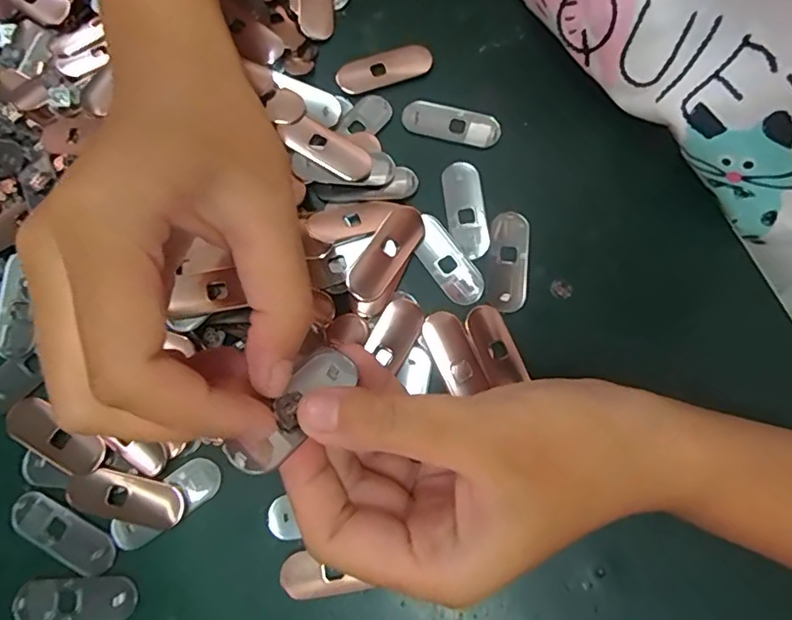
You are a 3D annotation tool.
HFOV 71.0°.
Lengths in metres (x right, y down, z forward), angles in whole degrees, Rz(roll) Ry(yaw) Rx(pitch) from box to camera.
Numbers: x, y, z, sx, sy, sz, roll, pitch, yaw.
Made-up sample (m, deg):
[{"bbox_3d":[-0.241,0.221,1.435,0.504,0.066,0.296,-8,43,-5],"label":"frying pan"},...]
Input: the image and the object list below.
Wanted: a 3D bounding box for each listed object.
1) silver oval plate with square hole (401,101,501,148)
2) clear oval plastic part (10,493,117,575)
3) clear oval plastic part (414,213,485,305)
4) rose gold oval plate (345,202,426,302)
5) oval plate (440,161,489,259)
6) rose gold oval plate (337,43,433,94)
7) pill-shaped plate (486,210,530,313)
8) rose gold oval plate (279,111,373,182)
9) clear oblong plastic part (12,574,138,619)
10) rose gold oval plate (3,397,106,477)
[{"bbox_3d":[0.028,-0.096,0.283,0.049,0.004,0.018,13,77,5],"label":"silver oval plate with square hole"},{"bbox_3d":[-0.143,0.096,0.238,0.050,0.004,0.019,28,79,8],"label":"clear oval plastic part"},{"bbox_3d":[0.024,-0.024,0.264,0.019,0.004,0.046,-35,78,-7],"label":"clear oval plastic part"},{"bbox_3d":[-0.004,-0.027,0.262,0.018,0.009,0.050,36,80,9],"label":"rose gold oval plate"},{"bbox_3d":[0.033,-0.050,0.271,0.019,0.004,0.049,-6,76,0],"label":"oval plate"},{"bbox_3d":[-0.006,-0.126,0.290,0.049,0.004,0.018,-16,77,-2],"label":"rose gold oval plate"},{"bbox_3d":[0.053,-0.024,0.264,0.018,0.004,0.049,6,77,3],"label":"pill-shaped plate"},{"bbox_3d":[-0.035,-0.080,0.273,0.045,0.004,0.022,34,68,-2],"label":"rose gold oval plate"},{"bbox_3d":[-0.134,0.122,0.231,0.049,0.004,0.018,-5,76,0],"label":"clear oblong plastic part"},{"bbox_3d":[-0.151,0.057,0.245,0.052,0.004,0.021,28,89,14],"label":"rose gold oval plate"}]

